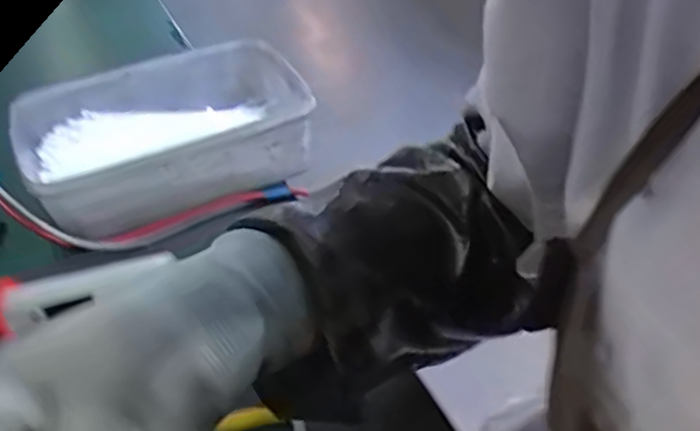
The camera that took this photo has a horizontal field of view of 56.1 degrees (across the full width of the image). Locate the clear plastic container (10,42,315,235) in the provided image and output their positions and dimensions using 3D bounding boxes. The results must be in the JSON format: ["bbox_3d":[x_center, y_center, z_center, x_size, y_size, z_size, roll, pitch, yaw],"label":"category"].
[{"bbox_3d":[-0.154,-0.073,0.558,0.230,0.069,0.181,-17,41,-14],"label":"clear plastic container"}]

